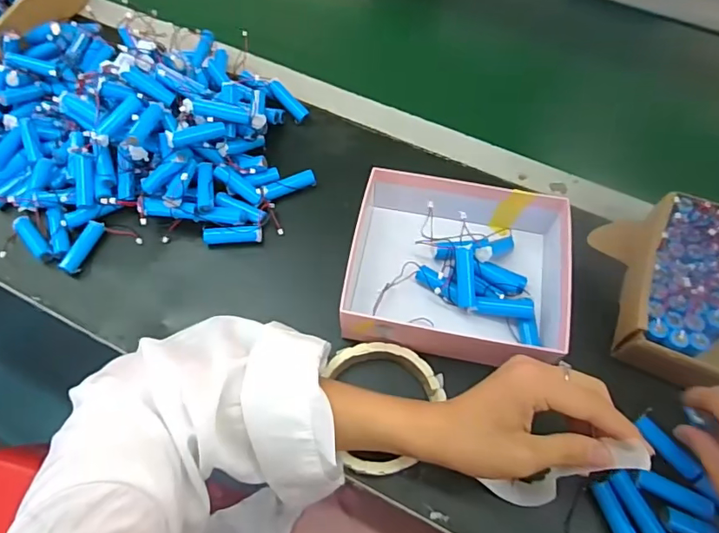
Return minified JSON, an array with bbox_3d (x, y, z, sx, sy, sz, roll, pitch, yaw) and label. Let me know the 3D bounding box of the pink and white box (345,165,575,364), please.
[{"bbox_3d":[0.083,-0.005,0.418,0.182,0.050,0.159,9,62,5],"label":"pink and white box"}]

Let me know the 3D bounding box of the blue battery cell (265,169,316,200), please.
[{"bbox_3d":[-0.066,-0.077,0.482,0.051,0.014,0.015,-21,64,-11],"label":"blue battery cell"}]

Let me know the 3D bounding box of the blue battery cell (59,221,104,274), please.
[{"bbox_3d":[-0.246,-0.018,0.450,0.016,0.011,0.050,22,64,12],"label":"blue battery cell"}]

